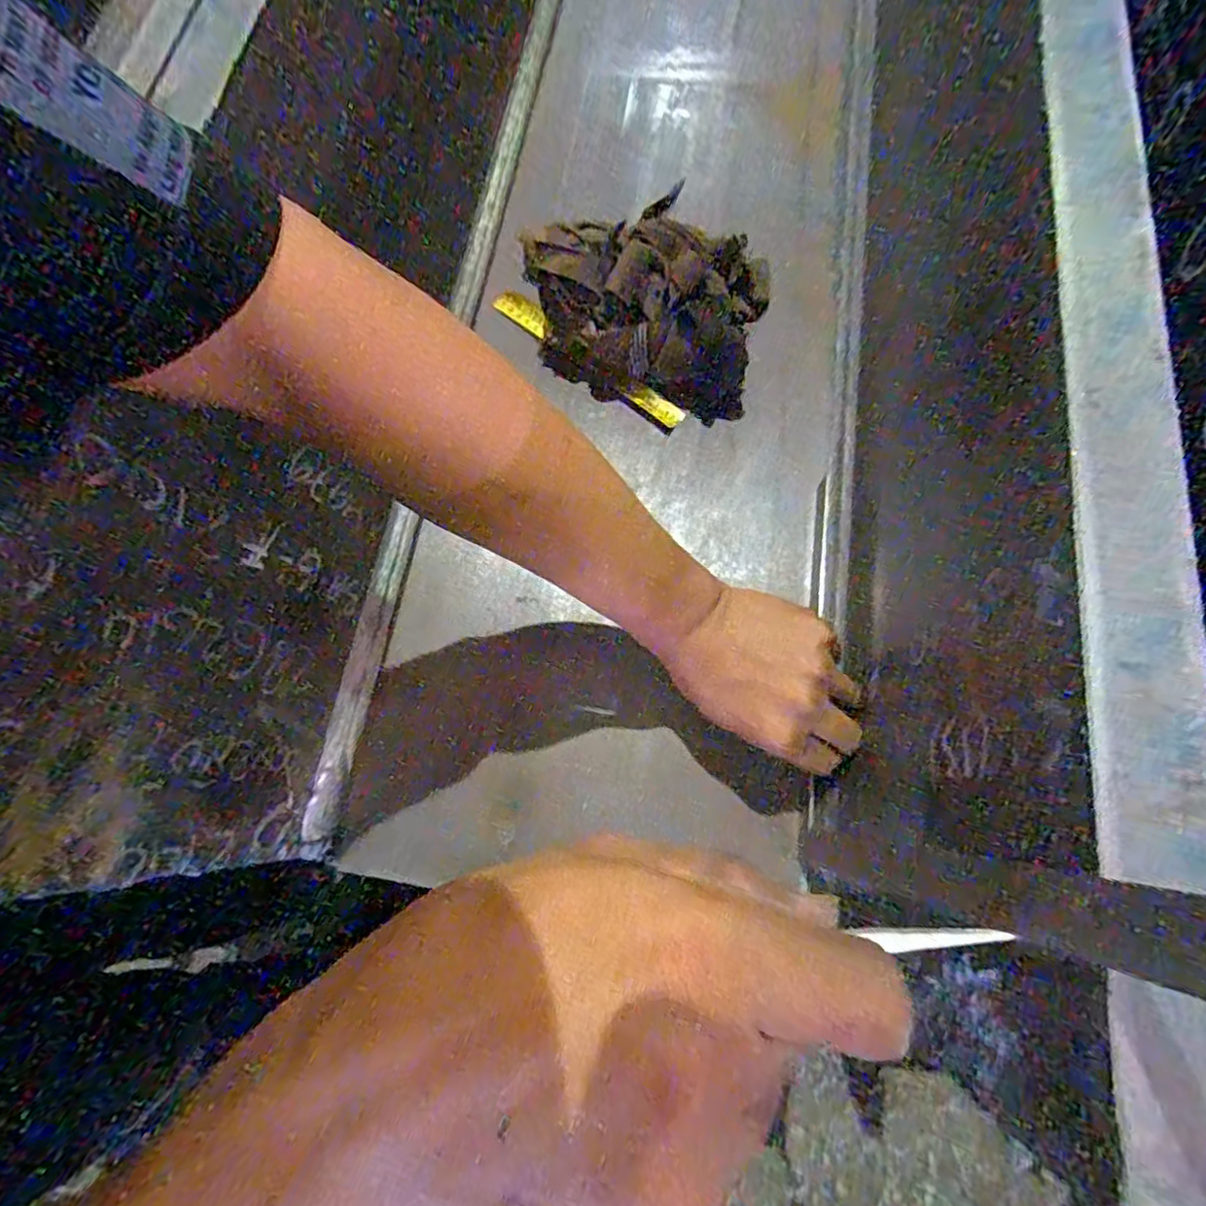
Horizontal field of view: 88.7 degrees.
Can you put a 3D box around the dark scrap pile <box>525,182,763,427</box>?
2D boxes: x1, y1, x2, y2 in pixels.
[{"bbox_3d":[0.029,-0.228,0.469,0.179,0.089,0.115,15,74,9],"label":"dark scrap pile"}]

